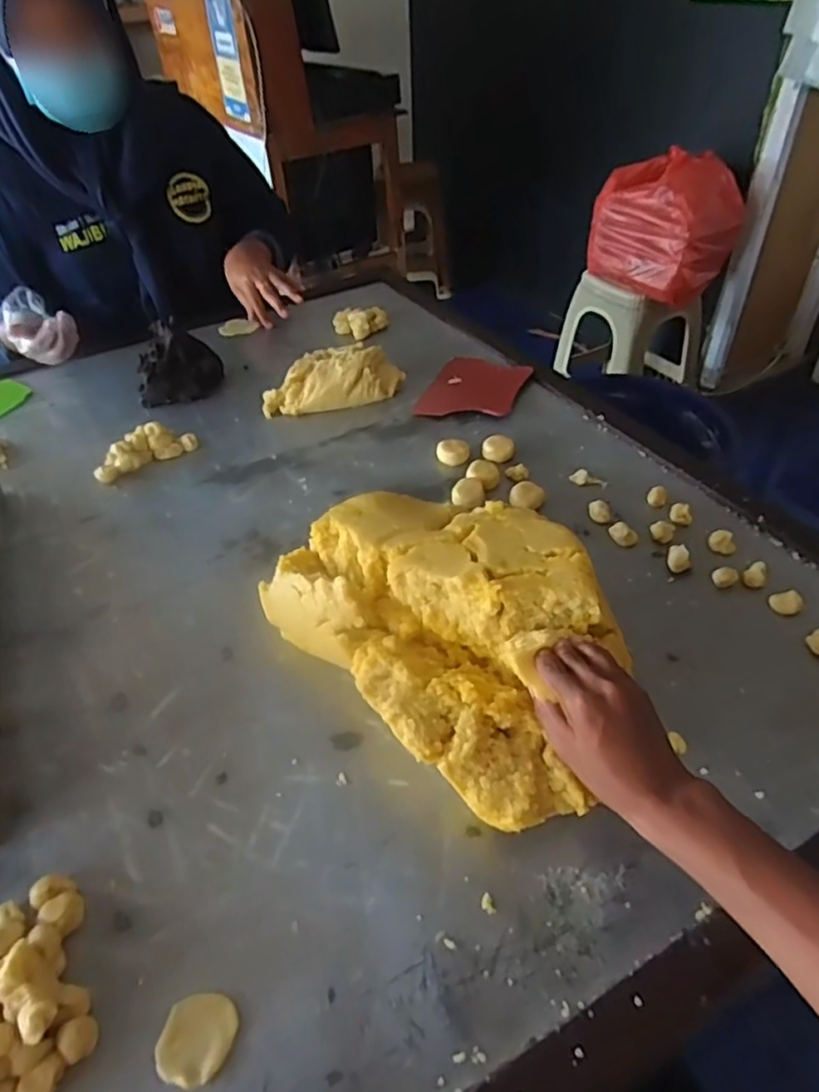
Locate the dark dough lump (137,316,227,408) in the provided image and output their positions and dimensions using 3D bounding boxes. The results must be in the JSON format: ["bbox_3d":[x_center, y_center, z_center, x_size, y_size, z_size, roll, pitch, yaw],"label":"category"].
[{"bbox_3d":[-0.347,-0.271,0.981,0.124,0.087,0.092,-10,44,-8],"label":"dark dough lump"}]

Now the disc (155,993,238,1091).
[{"bbox_3d":[-0.131,0.303,0.406,0.044,0.009,0.047,-1,43,1],"label":"disc"}]

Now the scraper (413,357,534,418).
[{"bbox_3d":[0.095,-0.229,0.947,0.130,0.013,0.163,13,46,16],"label":"scraper"}]

